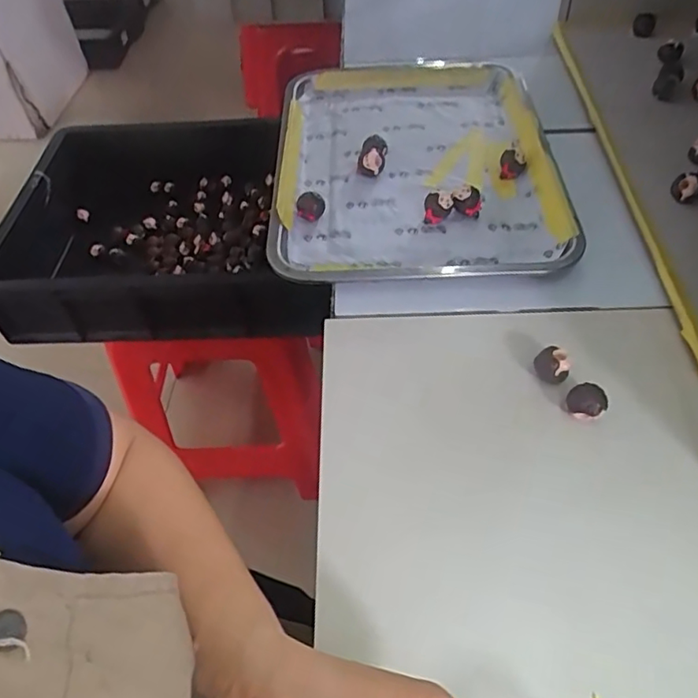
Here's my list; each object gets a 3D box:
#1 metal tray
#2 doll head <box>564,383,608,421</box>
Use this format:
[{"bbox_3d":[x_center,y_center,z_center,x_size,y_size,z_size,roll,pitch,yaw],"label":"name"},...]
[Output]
[{"bbox_3d":[0.065,-0.207,0.591,0.267,0.024,0.383,-2,50,1],"label":"metal tray"},{"bbox_3d":[0.159,0.036,0.394,0.025,0.017,0.023,-1,50,1],"label":"doll head"}]

